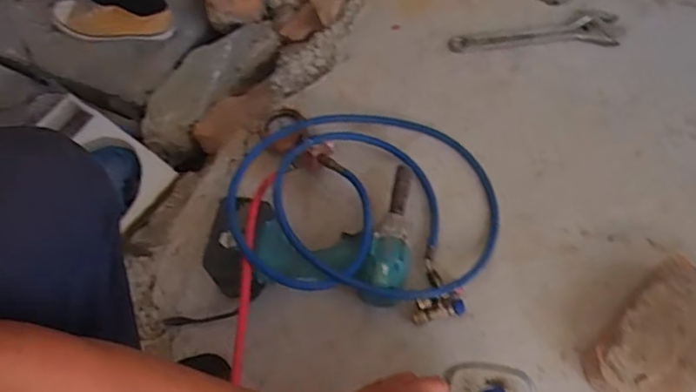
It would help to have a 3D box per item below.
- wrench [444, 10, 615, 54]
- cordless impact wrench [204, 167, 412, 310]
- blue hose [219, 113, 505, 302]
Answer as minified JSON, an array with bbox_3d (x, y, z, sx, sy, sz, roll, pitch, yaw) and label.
[{"bbox_3d":[0.315,-0.268,0.981,0.276,0.013,0.074,-7,59,-1],"label":"wrench"},{"bbox_3d":[-0.050,0.043,0.793,0.267,0.083,0.206,1,61,4],"label":"cordless impact wrench"},{"bbox_3d":[0.027,-0.008,0.821,0.368,0.086,0.332,2,59,5],"label":"blue hose"}]

